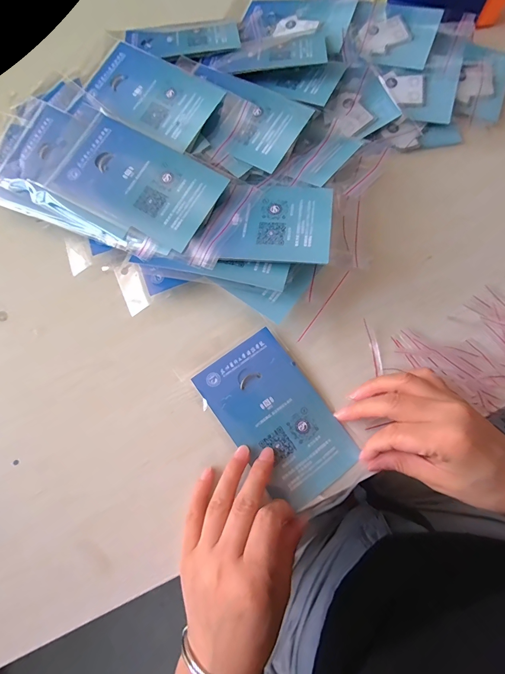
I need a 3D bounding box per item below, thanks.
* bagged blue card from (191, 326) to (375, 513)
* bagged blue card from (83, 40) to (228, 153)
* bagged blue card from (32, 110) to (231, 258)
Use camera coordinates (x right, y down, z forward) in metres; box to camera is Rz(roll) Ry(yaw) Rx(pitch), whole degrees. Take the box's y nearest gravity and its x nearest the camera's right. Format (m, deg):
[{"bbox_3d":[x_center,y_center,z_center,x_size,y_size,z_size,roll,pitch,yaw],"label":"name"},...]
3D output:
[{"bbox_3d":[0.023,0.070,0.280,0.079,0.010,0.143,-35,76,-9],"label":"bagged blue card"},{"bbox_3d":[-0.100,-0.239,0.327,0.134,0.009,0.076,32,76,8],"label":"bagged blue card"},{"bbox_3d":[-0.102,-0.137,0.297,0.141,0.012,0.084,30,76,7],"label":"bagged blue card"}]

